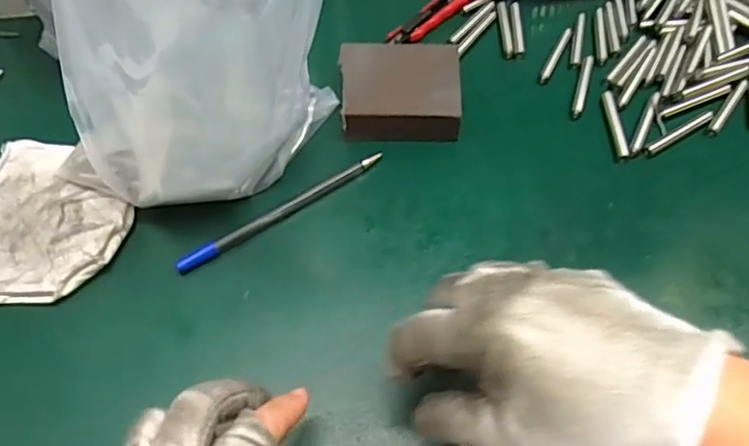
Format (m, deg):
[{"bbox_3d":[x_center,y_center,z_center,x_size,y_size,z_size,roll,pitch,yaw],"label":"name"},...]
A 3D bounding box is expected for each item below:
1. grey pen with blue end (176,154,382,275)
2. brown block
[{"bbox_3d":[-0.057,-0.010,0.363,0.138,0.009,0.011,-32,61,-18],"label":"grey pen with blue end"},{"bbox_3d":[0.018,-0.087,0.400,0.077,0.027,0.071,-1,56,1],"label":"brown block"}]

